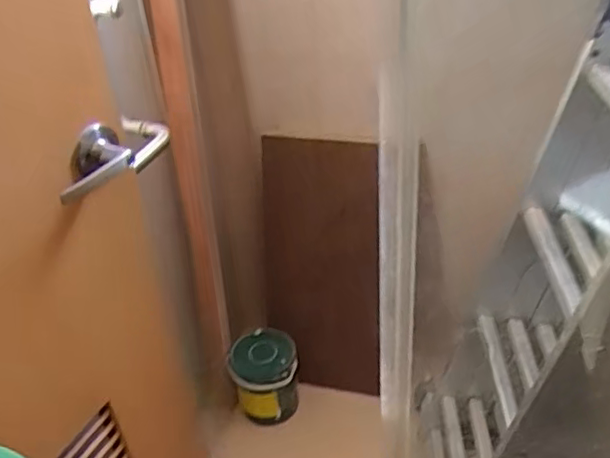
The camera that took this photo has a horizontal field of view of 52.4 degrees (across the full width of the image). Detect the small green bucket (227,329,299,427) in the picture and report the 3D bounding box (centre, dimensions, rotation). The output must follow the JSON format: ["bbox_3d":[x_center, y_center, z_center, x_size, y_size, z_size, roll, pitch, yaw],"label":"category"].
[{"bbox_3d":[-0.102,0.409,1.671,0.173,0.219,0.163,-3,36,2],"label":"small green bucket"}]

